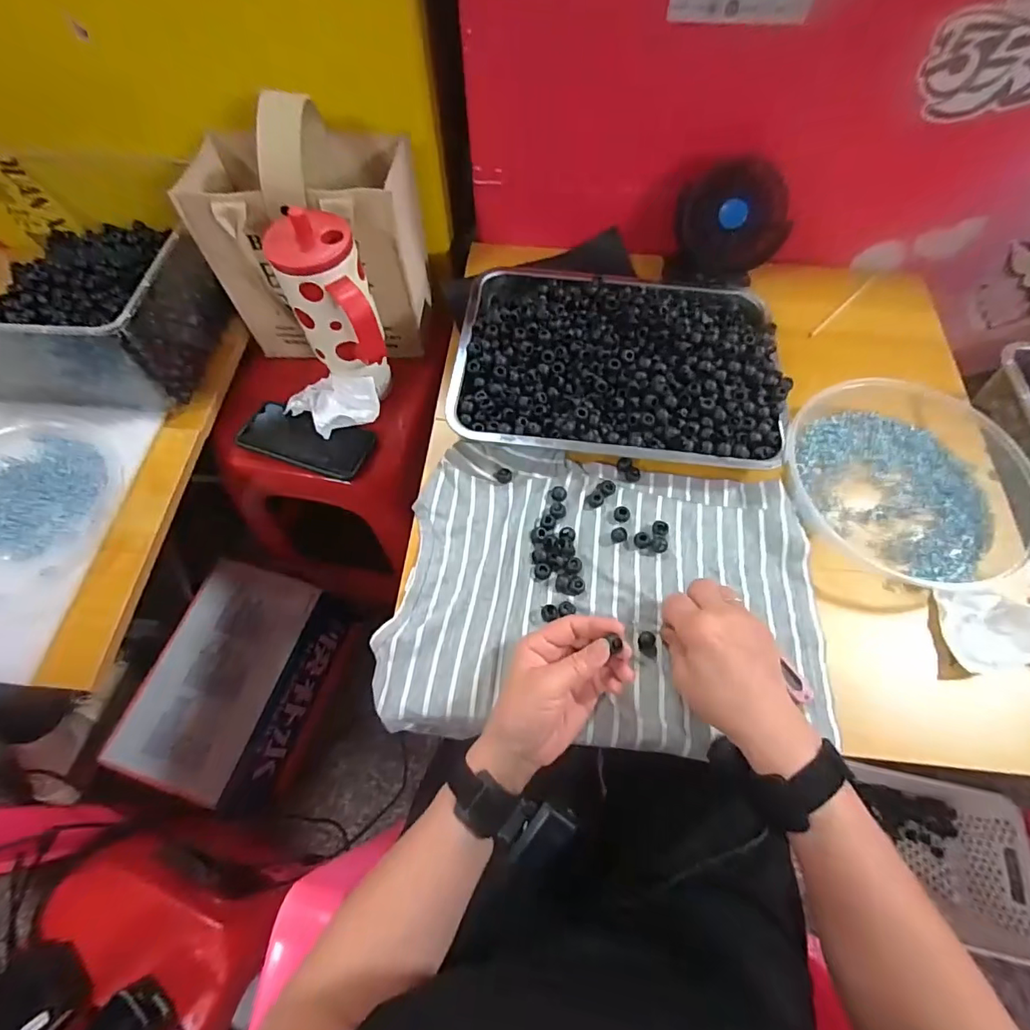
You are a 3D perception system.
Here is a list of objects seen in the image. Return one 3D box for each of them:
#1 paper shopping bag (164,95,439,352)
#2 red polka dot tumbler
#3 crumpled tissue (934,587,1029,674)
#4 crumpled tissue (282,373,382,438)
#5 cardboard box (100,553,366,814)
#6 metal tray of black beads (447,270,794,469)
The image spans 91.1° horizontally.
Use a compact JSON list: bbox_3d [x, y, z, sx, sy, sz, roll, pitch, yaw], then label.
[{"bbox_3d":[-0.233,-0.339,0.608,0.230,0.262,0.173,12,65,6],"label":"paper shopping bag"},{"bbox_3d":[-0.191,-0.208,0.554,0.089,0.201,0.088,0,64,0],"label":"red polka dot tumbler"},{"bbox_3d":[0.434,0.093,0.433,0.107,0.037,0.069,-2,64,-1],"label":"crumpled tissue"},{"bbox_3d":[-0.227,-0.146,0.630,0.100,0.036,0.083,36,69,16],"label":"crumpled tissue"},{"bbox_3d":[-0.443,0.272,0.833,0.220,0.159,0.332,19,66,9],"label":"cardboard box"},{"bbox_3d":[0.110,-0.171,0.551,0.336,0.061,0.250,5,64,3],"label":"metal tray of black beads"}]

